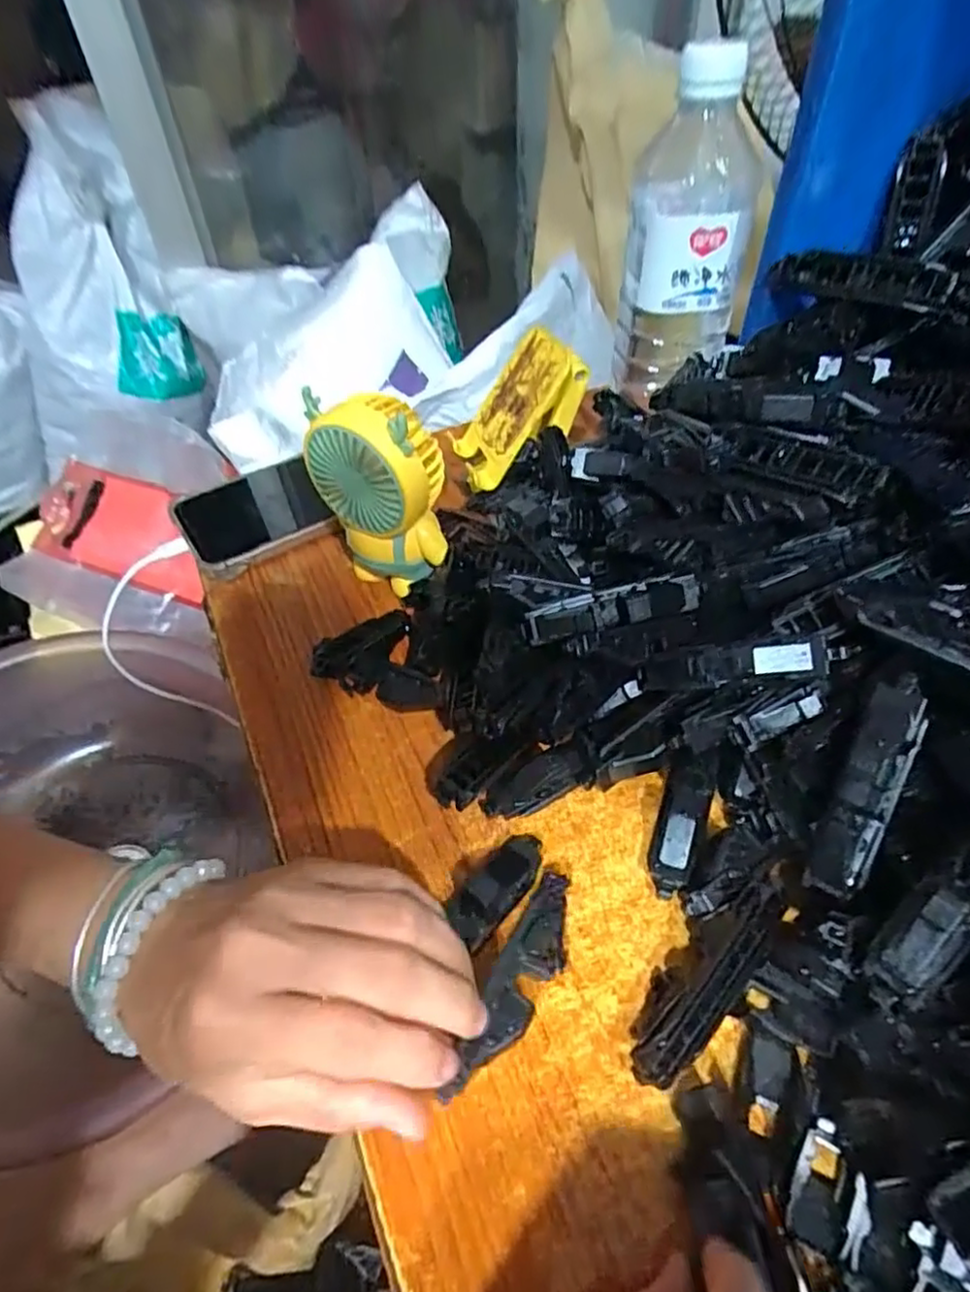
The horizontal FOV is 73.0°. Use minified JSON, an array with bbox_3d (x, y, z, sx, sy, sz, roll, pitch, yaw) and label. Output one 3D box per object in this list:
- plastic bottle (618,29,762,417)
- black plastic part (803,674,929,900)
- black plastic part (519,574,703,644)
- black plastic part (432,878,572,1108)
[{"bbox_3d":[0.115,-0.228,0.374,0.066,0.166,0.061,16,30,16],"label":"plastic bottle"},{"bbox_3d":[0.128,0.049,0.219,0.021,0.016,0.077,20,96,19],"label":"black plastic part"},{"bbox_3d":[0.056,-0.018,0.289,0.076,0.015,0.021,-10,49,-7],"label":"black plastic part"},{"bbox_3d":[0.012,0.119,0.230,0.019,0.021,0.082,22,53,20],"label":"black plastic part"}]

